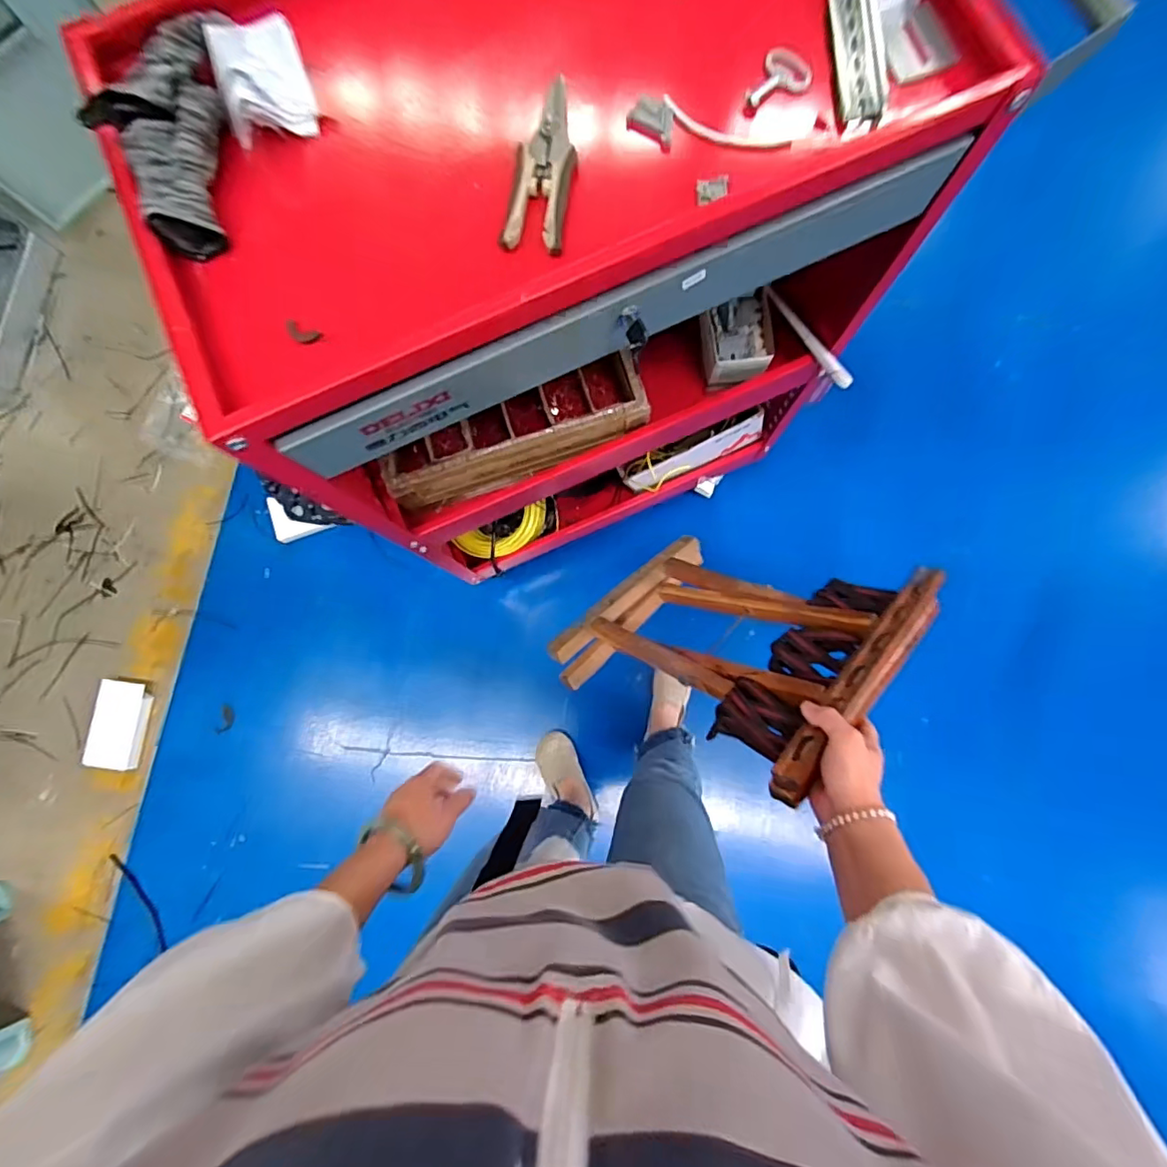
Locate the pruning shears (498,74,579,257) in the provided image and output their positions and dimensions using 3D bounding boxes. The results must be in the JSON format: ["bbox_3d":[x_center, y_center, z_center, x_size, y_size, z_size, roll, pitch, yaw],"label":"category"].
[{"bbox_3d":[-0.030,-0.357,0.471,0.050,0.019,0.157,11,82,5],"label":"pruning shears"}]

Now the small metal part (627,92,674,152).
[{"bbox_3d":[0.063,-0.400,0.479,0.044,0.012,0.033,35,84,8],"label":"small metal part"}]

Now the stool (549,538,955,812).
[{"bbox_3d":[0.177,0.062,0.677,0.288,0.368,0.071,-38,120,-24],"label":"stool"}]

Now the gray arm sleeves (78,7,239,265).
[{"bbox_3d":[-0.356,-0.381,0.467,0.099,0.065,0.198,0,81,3],"label":"gray arm sleeves"}]

